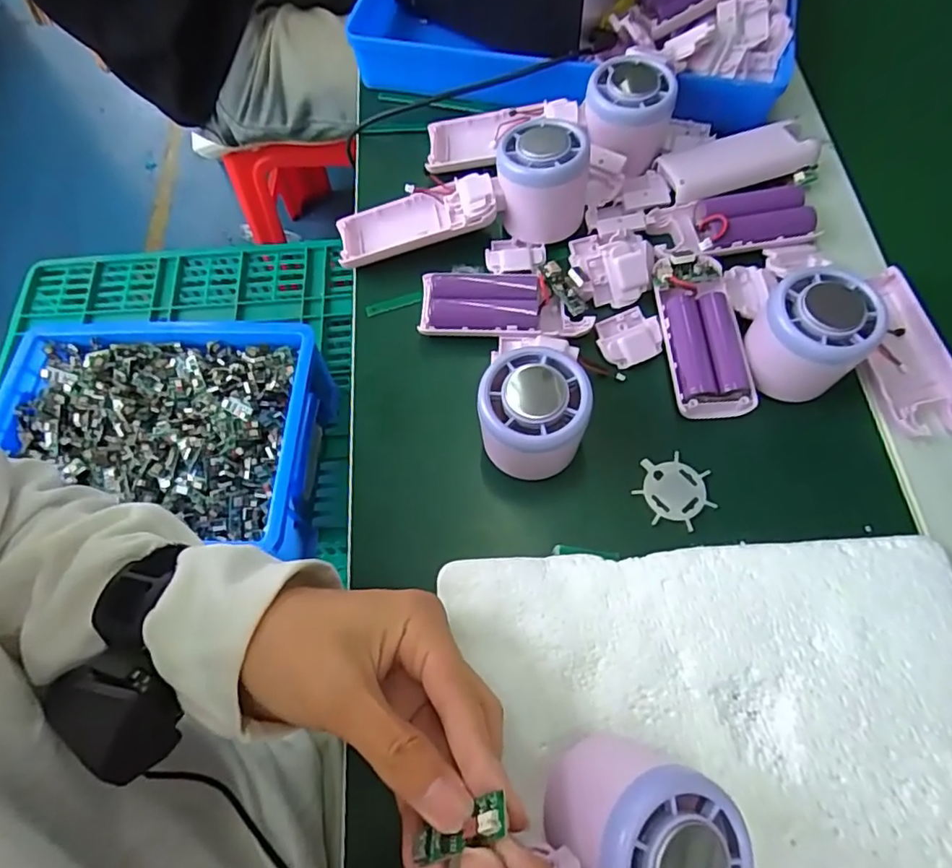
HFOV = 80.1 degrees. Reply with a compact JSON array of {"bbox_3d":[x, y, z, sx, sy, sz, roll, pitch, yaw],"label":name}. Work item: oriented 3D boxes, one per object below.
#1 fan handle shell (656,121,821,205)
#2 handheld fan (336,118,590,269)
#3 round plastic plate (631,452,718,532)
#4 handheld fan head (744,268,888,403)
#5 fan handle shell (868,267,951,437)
[{"bbox_3d":[0.175,-0.183,0.378,0.101,0.017,0.040,-16,66,-4],"label":"fan handle shell"},{"bbox_3d":[-0.009,-0.147,0.370,0.163,0.056,0.068,-8,66,17],"label":"handheld fan"},{"bbox_3d":[0.107,0.030,0.306,0.039,0.004,0.039,-1,66,2],"label":"round plastic plate"},{"bbox_3d":[0.181,-0.054,0.304,0.055,0.043,0.053,-17,67,-5],"label":"handheld fan head"},{"bbox_3d":[0.244,-0.046,0.325,0.049,0.011,0.100,-12,66,-3],"label":"fan handle shell"}]

